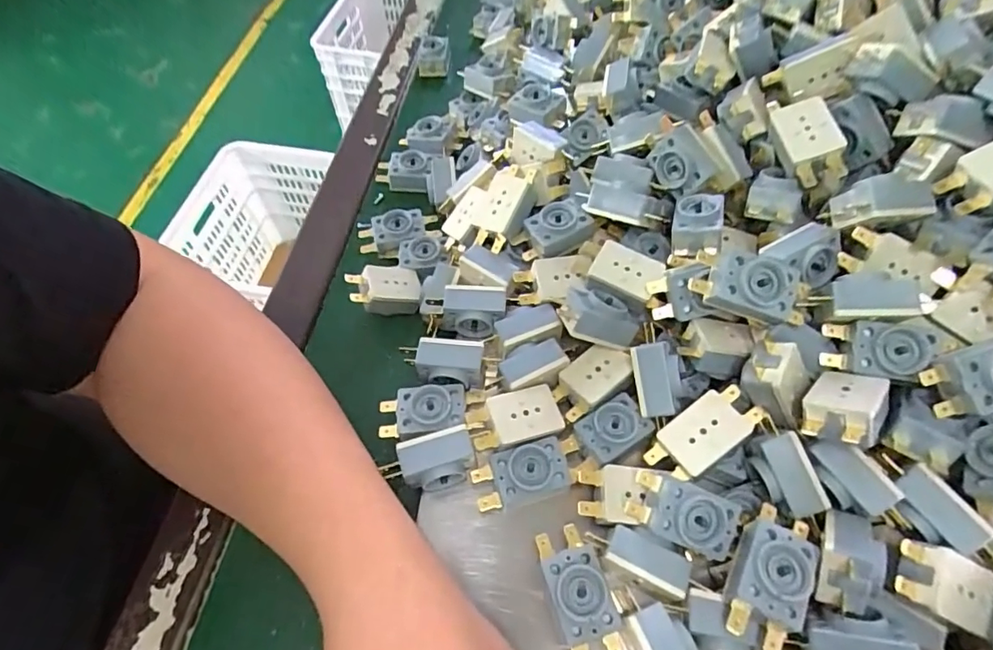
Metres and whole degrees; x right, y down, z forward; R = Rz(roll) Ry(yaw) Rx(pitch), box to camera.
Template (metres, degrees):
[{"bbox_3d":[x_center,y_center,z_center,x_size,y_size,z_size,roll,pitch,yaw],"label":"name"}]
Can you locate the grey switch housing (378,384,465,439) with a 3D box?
[{"bbox_3d":[-0.041,0.048,0.283,0.047,0.017,0.027,-2,58,0],"label":"grey switch housing"}]

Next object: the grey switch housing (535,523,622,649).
[{"bbox_3d":[0.037,0.125,0.241,0.026,0.025,0.057,-14,59,-8],"label":"grey switch housing"}]

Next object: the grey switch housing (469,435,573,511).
[{"bbox_3d":[0.012,0.078,0.267,0.047,0.022,0.026,-13,59,-7],"label":"grey switch housing"}]

